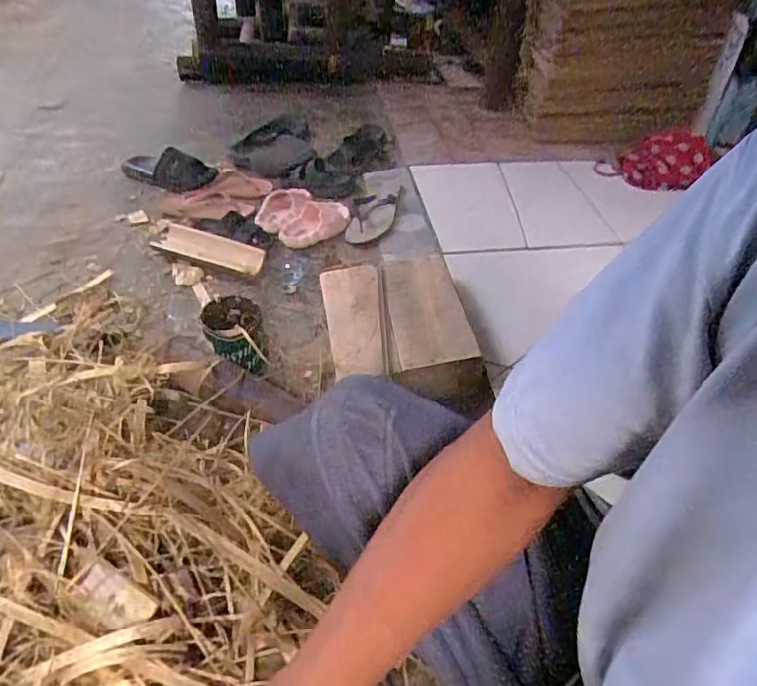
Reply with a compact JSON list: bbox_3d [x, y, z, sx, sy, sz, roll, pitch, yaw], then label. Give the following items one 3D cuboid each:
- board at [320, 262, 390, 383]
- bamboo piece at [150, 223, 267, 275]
[{"bbox_3d":[-0.038,-0.046,0.962,0.103,0.015,0.268,-4,53,-6],"label":"board"},{"bbox_3d":[-0.357,-0.205,1.177,0.233,0.027,0.080,14,44,9],"label":"bamboo piece"}]

